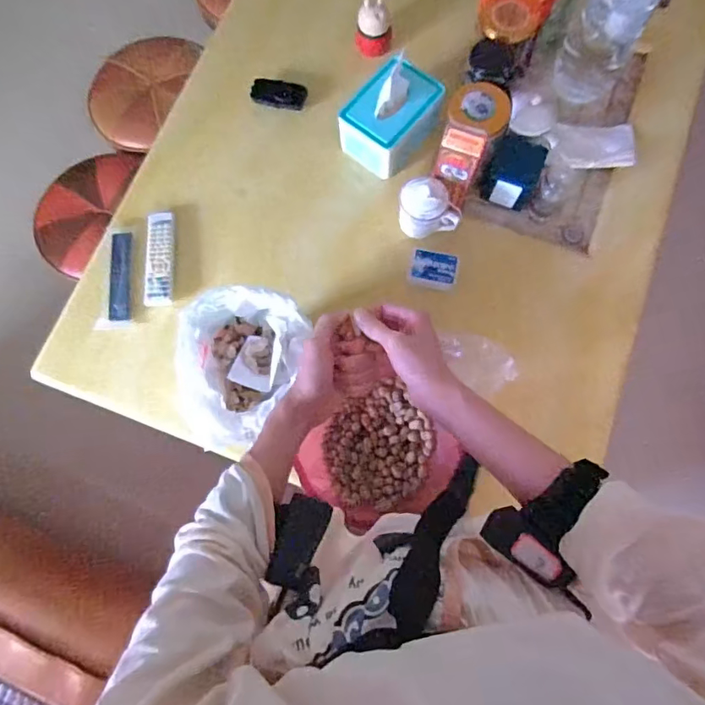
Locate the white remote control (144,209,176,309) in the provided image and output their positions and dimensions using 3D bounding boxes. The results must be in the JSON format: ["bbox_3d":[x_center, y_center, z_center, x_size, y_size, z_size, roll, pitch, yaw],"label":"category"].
[{"bbox_3d":[-0.358,-0.176,0.932,0.052,0.019,0.188,-4,76,1],"label":"white remote control"}]

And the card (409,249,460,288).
[{"bbox_3d":[0.148,-0.151,0.903,0.083,0.004,0.063,10,88,6],"label":"card"}]

